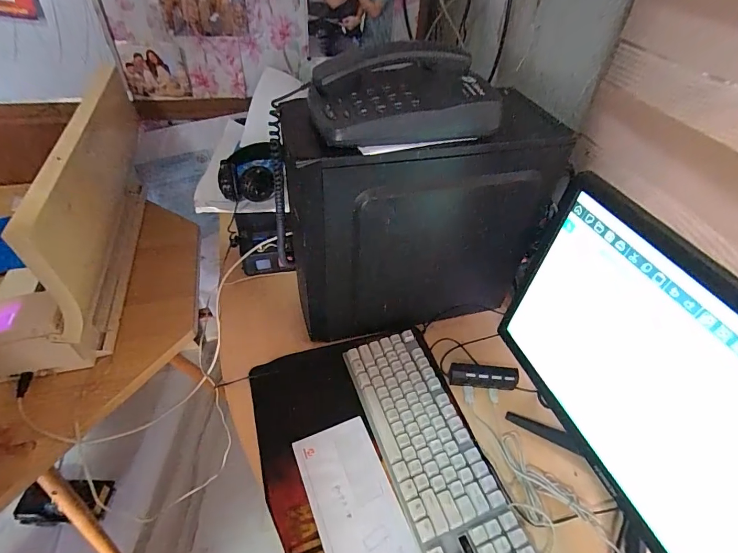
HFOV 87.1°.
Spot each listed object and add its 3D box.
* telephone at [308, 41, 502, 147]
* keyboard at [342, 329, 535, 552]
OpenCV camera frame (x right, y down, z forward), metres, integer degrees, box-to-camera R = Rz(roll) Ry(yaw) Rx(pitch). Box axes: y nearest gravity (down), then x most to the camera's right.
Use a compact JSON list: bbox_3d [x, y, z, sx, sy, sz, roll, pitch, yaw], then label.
[{"bbox_3d":[0.036,-0.226,0.469,0.215,0.070,0.131,-9,46,-13],"label":"telephone"},{"bbox_3d":[0.093,0.262,0.522,0.124,0.033,0.422,-14,48,-18],"label":"keyboard"}]

